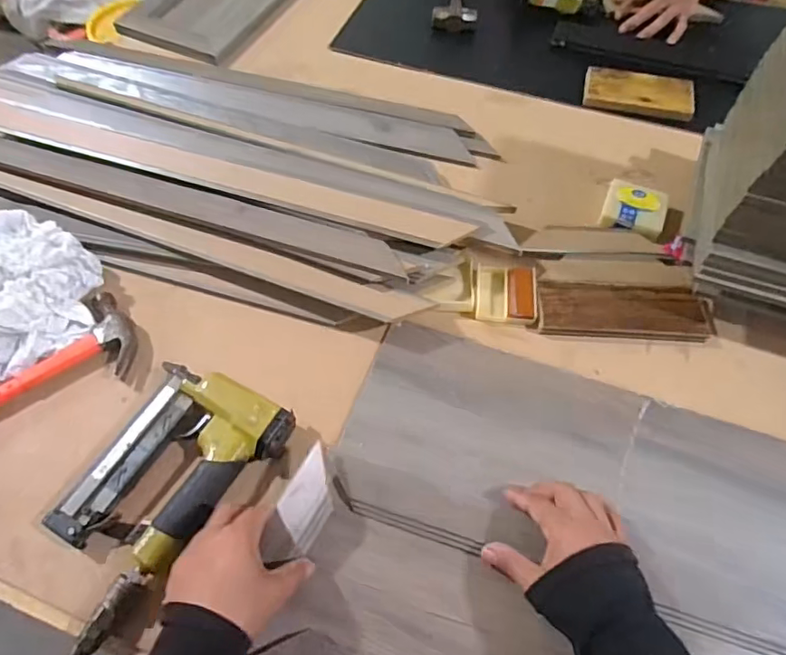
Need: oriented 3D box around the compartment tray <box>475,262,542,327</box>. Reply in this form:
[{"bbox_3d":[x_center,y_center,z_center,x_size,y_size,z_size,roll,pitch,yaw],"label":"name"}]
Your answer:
[{"bbox_3d":[0.132,-0.042,0.623,0.067,0.016,0.076,7,59,4],"label":"compartment tray"}]

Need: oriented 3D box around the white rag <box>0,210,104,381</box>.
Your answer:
[{"bbox_3d":[-0.424,-0.041,0.590,0.196,0.065,0.175,37,65,20],"label":"white rag"}]

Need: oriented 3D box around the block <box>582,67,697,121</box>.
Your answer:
[{"bbox_3d":[0.362,-0.347,0.788,0.151,0.017,0.075,14,60,8],"label":"block"}]

